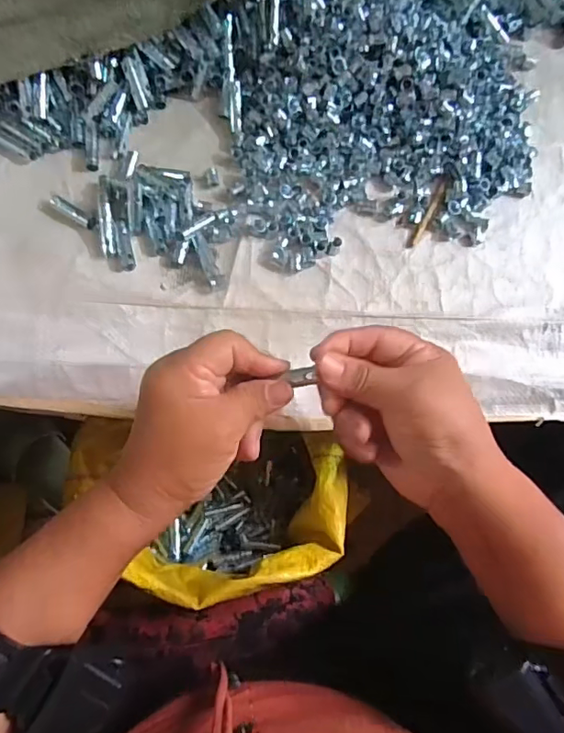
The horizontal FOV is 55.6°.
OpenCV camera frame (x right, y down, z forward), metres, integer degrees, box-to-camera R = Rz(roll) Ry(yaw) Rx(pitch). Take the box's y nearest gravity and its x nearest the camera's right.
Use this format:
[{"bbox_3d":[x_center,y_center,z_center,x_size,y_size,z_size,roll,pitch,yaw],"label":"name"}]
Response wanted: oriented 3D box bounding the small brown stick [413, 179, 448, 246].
[{"bbox_3d":[0.121,-0.126,0.438,0.006,0.004,0.060,28,81,-2],"label":"small brown stick"}]

